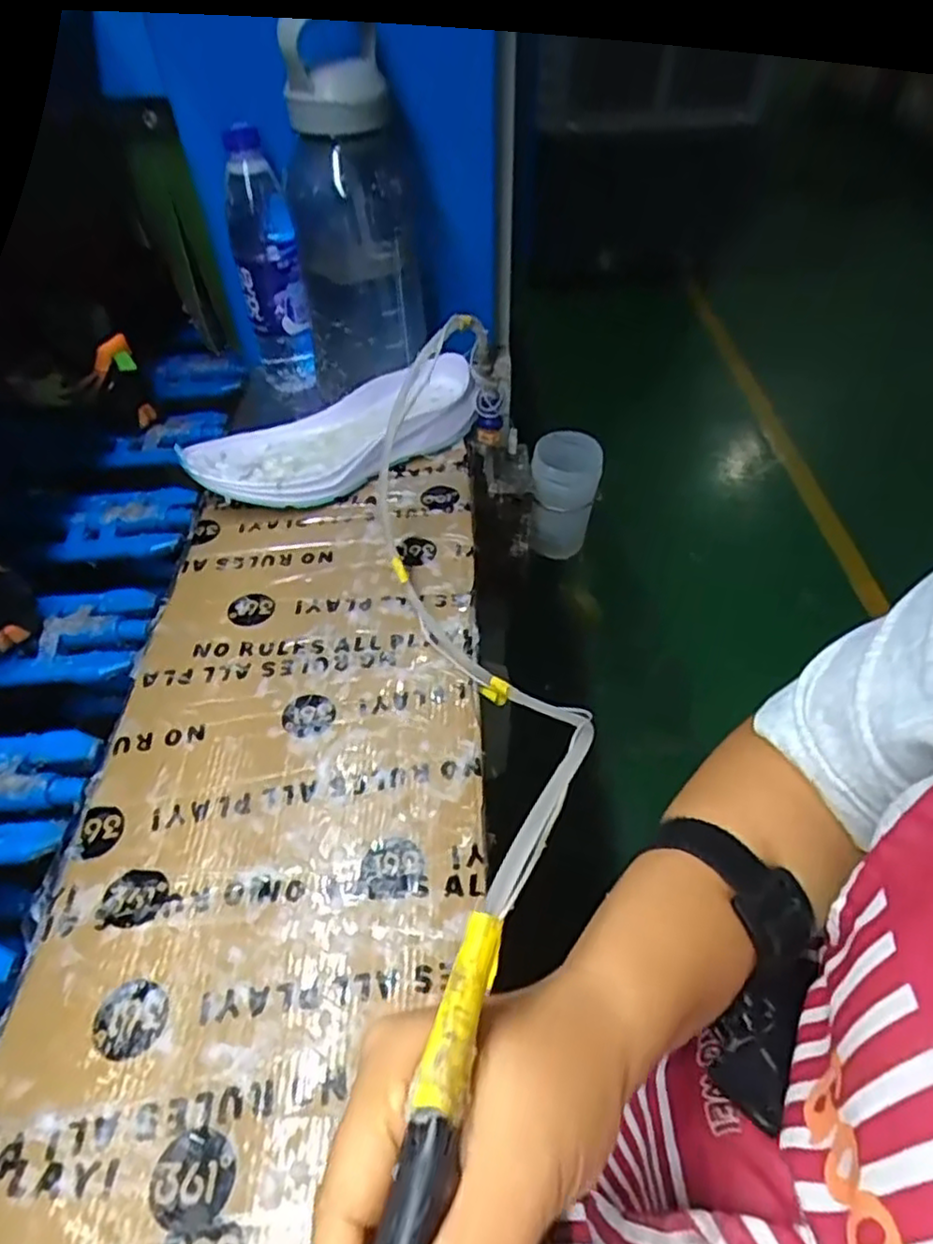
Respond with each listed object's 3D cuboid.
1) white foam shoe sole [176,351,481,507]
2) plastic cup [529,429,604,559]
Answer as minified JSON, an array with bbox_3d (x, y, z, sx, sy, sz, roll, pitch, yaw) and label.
[{"bbox_3d":[-0.108,-0.161,0.604,0.263,0.053,0.116,-25,52,-20],"label":"white foam shoe sole"},{"bbox_3d":[0.109,-0.140,0.754,0.069,0.130,0.090,9,51,9],"label":"plastic cup"}]

